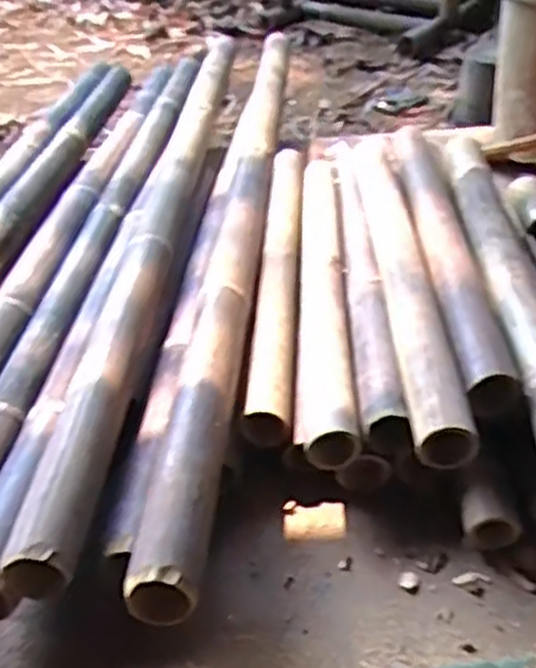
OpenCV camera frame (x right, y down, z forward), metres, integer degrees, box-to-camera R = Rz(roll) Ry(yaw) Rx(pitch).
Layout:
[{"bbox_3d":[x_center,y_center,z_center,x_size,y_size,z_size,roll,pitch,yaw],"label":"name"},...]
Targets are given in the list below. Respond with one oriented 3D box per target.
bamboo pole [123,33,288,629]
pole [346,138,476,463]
[{"bbox_3d":[-0.036,-0.189,1.177,0.068,0.055,1.367,-1,37,6],"label":"bamboo pole"},{"bbox_3d":[0.161,-0.100,1.012,0.060,0.055,0.718,-4,34,3],"label":"pole"}]

